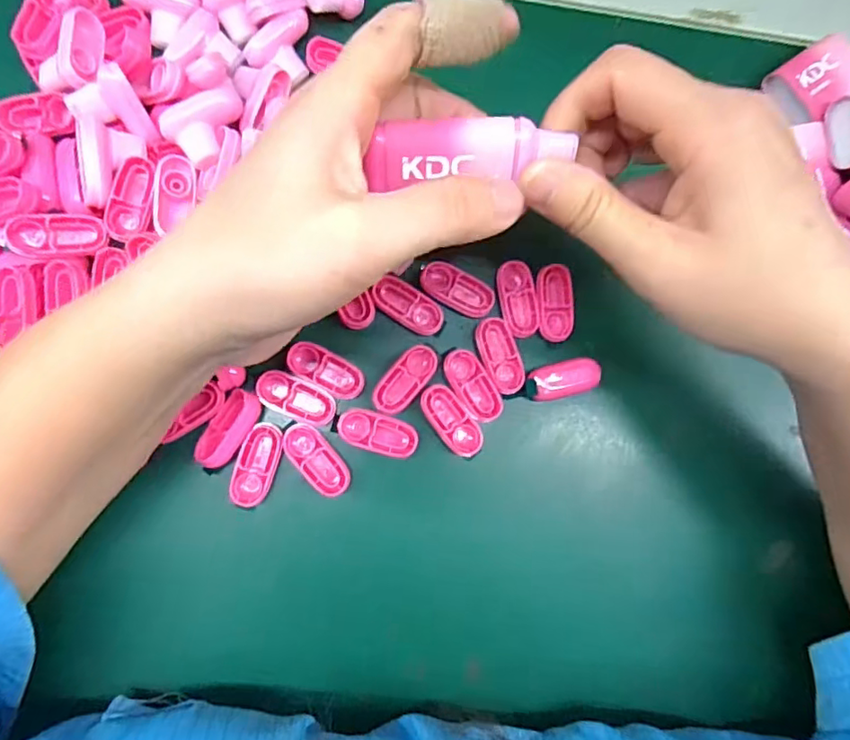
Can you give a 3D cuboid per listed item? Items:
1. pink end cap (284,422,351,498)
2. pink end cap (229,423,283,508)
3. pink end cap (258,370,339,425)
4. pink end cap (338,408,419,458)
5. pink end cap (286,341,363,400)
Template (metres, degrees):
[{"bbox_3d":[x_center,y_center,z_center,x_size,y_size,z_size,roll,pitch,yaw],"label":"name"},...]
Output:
[{"bbox_3d":[-0.045,0.037,0.235,0.015,0.004,0.035,-39,90,-10],"label":"pink end cap"},{"bbox_3d":[-0.070,0.039,0.235,0.016,0.006,0.034,18,82,-5],"label":"pink end cap"},{"bbox_3d":[-0.054,0.012,0.236,0.033,0.004,0.016,23,81,-4],"label":"pink end cap"},{"bbox_3d":[-0.020,0.027,0.241,0.033,0.006,0.016,17,82,-5],"label":"pink end cap"},{"bbox_3d":[-0.042,0.000,0.239,0.034,0.004,0.015,30,81,-3],"label":"pink end cap"}]

